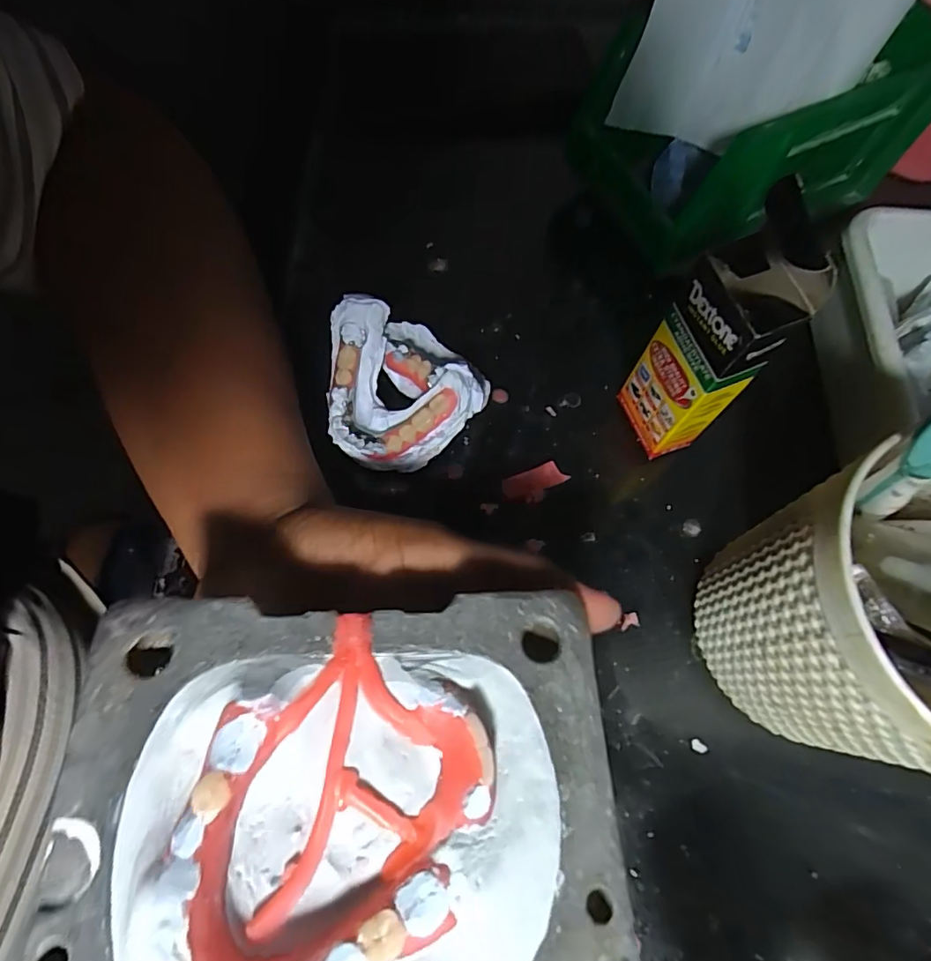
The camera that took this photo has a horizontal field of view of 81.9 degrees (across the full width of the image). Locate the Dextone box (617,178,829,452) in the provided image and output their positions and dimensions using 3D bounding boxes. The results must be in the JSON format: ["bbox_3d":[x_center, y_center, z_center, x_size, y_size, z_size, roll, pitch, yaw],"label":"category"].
[{"bbox_3d":[0.099,-0.052,0.223,0.028,0.121,0.039,-24,70,-10],"label":"Dextone box"}]

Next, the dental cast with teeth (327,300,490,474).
[{"bbox_3d":[-0.032,-0.046,0.257,0.072,0.049,0.071,0,68,-1],"label":"dental cast with teeth"}]

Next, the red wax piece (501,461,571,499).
[{"bbox_3d":[0.033,0.000,0.264,0.032,0.004,0.011,-20,70,-9],"label":"red wax piece"}]

